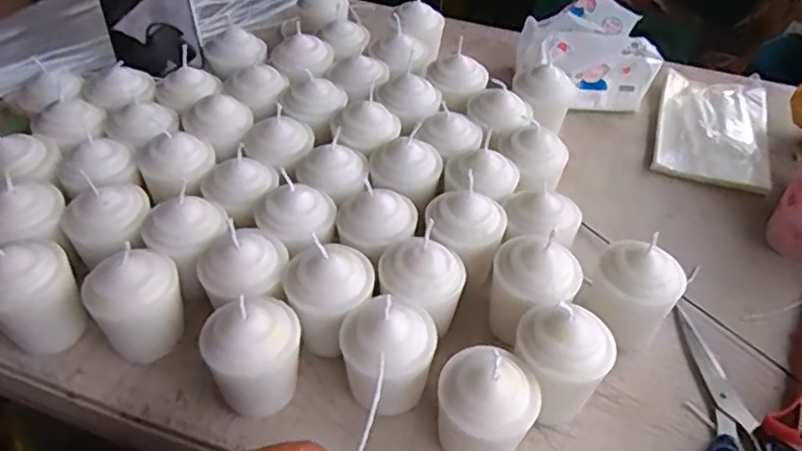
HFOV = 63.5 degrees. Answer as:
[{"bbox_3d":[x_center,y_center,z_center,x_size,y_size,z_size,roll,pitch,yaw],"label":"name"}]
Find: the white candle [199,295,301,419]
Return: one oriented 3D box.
[{"bbox_3d":[-0.092,0.080,0.401,0.059,0.073,0.055,-22,50,-22],"label":"white candle"}]

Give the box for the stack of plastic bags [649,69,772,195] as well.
[{"bbox_3d":[0.307,-0.099,0.637,0.103,0.007,0.160,16,52,10],"label":"stack of plastic bags"}]

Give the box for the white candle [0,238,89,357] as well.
[{"bbox_3d":[-0.244,0.045,0.426,0.057,0.074,0.052,-31,53,-28],"label":"white candle"}]

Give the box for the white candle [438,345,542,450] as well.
[{"bbox_3d":[0.049,0.107,0.375,0.054,0.075,0.049,3,45,2],"label":"white candle"}]

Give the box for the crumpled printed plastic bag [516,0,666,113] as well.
[{"bbox_3d":[0.192,-0.176,0.663,0.136,0.076,0.083,11,46,9],"label":"crumpled printed plastic bag"}]

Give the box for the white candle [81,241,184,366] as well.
[{"bbox_3d":[-0.173,0.049,0.426,0.055,0.072,0.045,-24,50,-24],"label":"white candle"}]

